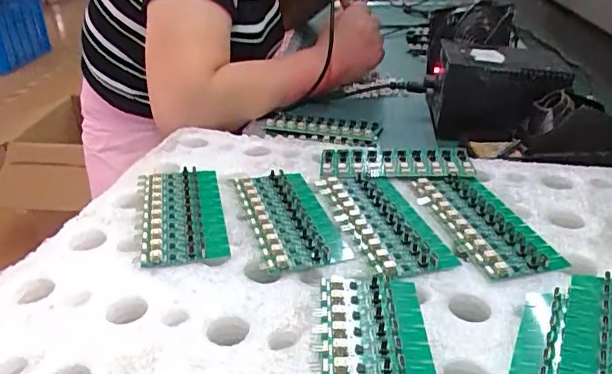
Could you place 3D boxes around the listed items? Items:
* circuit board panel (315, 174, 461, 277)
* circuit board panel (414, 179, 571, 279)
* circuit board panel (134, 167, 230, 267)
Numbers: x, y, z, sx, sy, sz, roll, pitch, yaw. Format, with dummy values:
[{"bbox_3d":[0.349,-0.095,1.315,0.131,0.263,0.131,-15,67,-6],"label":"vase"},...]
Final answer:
[{"bbox_3d":[0.059,0.021,0.436,0.065,0.005,0.140,-9,34,-13],"label":"circuit board panel"},{"bbox_3d":[0.133,0.023,0.430,0.063,0.007,0.134,-8,34,-12],"label":"circuit board panel"},{"bbox_3d":[-0.102,0.020,0.446,0.067,0.008,0.134,-4,29,-13],"label":"circuit board panel"}]

